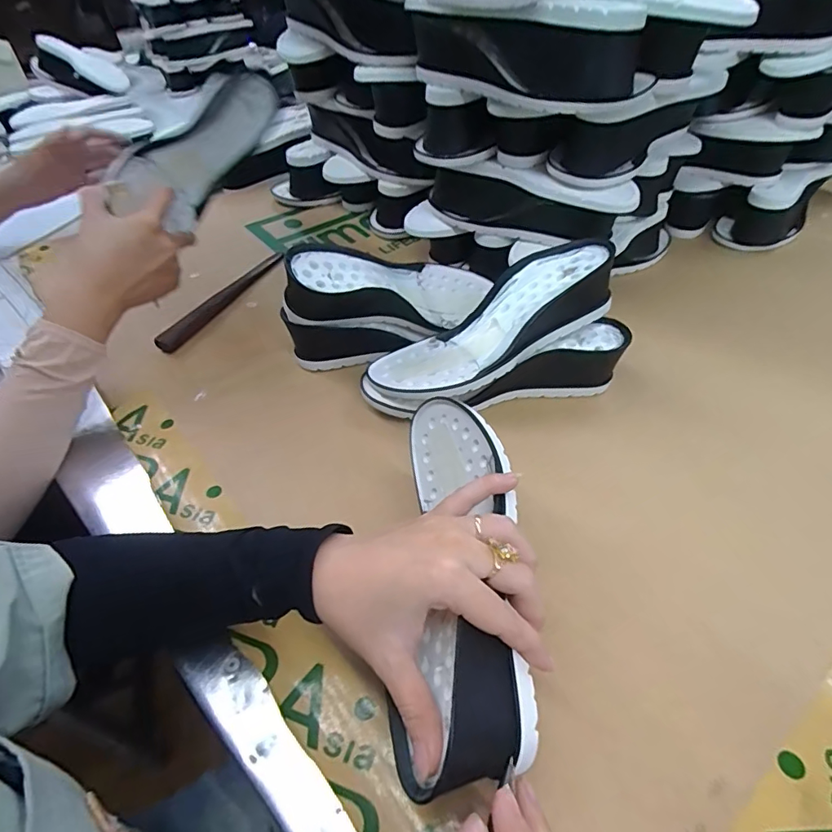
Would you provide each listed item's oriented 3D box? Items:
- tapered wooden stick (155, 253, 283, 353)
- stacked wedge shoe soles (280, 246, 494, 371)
[{"bbox_3d":[-0.230,-0.141,0.606,0.024,0.019,0.209,20,50,21],"label":"tapered wooden stick"},{"bbox_3d":[-0.018,-0.129,0.507,0.231,0.109,0.084,-20,48,-16],"label":"stacked wedge shoe soles"}]

